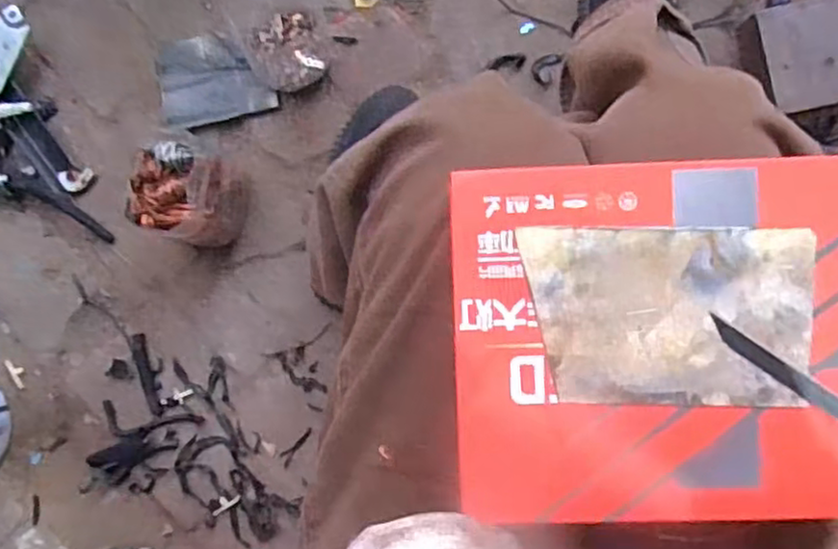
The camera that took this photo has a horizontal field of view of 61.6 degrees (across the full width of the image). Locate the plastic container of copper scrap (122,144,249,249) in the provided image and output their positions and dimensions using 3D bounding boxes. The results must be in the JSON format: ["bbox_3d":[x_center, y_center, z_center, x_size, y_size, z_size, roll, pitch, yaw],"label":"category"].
[{"bbox_3d":[-0.248,-0.086,0.771,0.082,0.149,0.100,13,93,4],"label":"plastic container of copper scrap"}]

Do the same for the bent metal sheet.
[{"bbox_3d":[-0.242,-0.233,0.833,0.133,0.023,0.103,-9,91,4],"label":"bent metal sheet"}]

